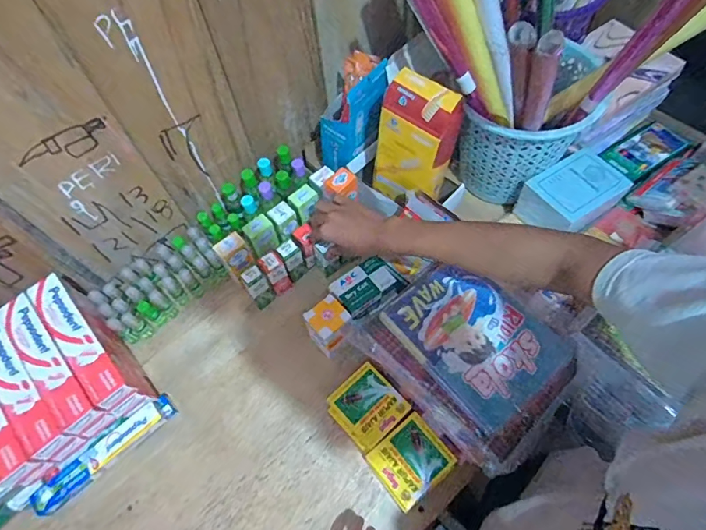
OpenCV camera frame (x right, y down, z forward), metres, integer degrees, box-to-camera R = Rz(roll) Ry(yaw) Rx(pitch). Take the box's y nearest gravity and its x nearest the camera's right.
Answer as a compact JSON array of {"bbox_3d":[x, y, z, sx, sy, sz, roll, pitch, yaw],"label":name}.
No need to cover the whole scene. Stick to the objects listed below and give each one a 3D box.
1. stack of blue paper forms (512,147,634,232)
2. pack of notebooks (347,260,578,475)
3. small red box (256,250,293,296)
[{"bbox_3d":[0.386,-0.122,0.765,0.171,0.062,0.113,-32,65,-13],"label":"stack of blue paper forms"},{"bbox_3d":[0.157,0.117,0.613,0.197,0.054,0.241,-41,67,-17],"label":"pack of notebooks"},{"bbox_3d":[-0.130,0.015,0.740,0.037,0.092,0.034,-34,66,-14],"label":"small red box"}]

